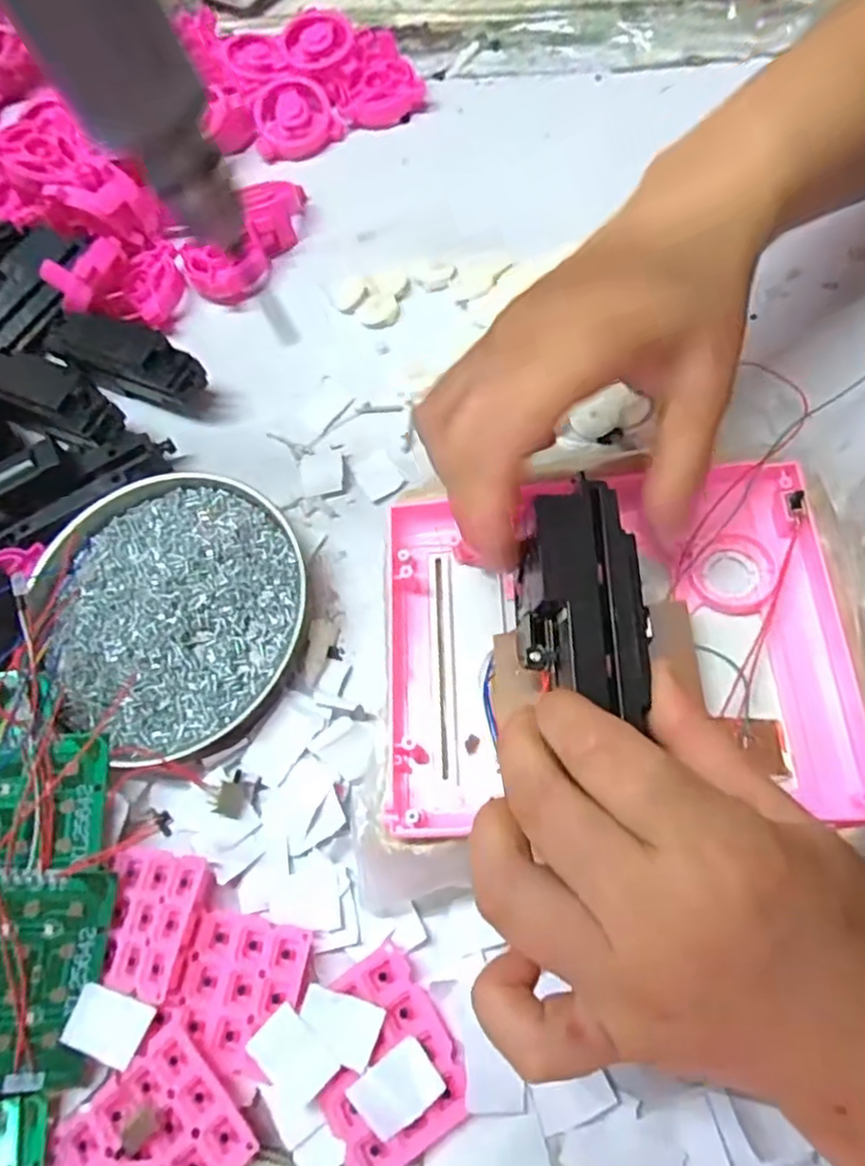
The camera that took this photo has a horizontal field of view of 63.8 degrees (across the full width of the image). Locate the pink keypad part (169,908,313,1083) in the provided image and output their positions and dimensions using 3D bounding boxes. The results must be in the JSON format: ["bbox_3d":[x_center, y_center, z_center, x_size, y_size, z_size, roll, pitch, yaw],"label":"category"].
[{"bbox_3d":[-0.072,0.151,0.258,0.044,0.006,0.049,9,70,13],"label":"pink keypad part"}]

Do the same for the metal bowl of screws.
[{"bbox_3d":[-0.123,0.011,0.321,0.128,0.022,0.126,-3,68,8],"label":"metal bowl of screws"}]

